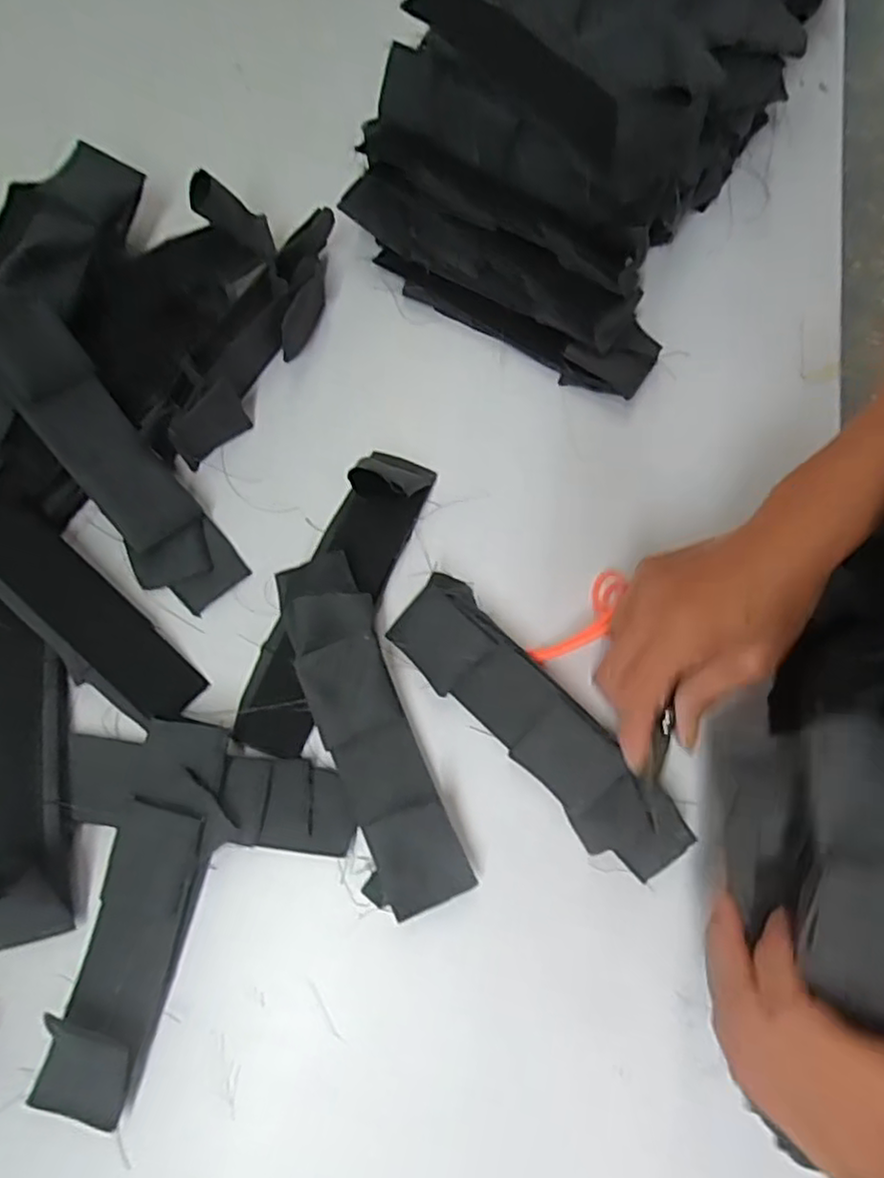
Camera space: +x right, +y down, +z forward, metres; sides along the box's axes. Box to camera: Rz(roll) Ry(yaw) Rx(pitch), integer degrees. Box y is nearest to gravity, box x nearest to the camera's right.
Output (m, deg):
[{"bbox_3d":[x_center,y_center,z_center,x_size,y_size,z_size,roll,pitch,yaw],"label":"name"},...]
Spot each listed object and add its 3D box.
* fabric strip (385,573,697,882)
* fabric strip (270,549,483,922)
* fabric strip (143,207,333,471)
[{"bbox_3d":[0.053,0.074,0.383,0.053,0.036,0.195,-42,79,-10],"label":"fabric strip"},{"bbox_3d":[-0.041,0.077,0.383,0.050,0.040,0.189,-20,76,-6],"label":"fabric strip"},{"bbox_3d":[-0.119,-0.157,0.443,0.037,0.046,0.183,32,77,8],"label":"fabric strip"}]

